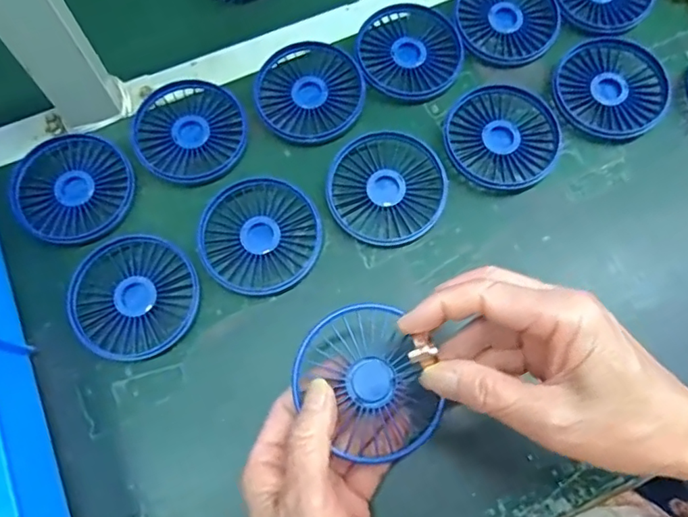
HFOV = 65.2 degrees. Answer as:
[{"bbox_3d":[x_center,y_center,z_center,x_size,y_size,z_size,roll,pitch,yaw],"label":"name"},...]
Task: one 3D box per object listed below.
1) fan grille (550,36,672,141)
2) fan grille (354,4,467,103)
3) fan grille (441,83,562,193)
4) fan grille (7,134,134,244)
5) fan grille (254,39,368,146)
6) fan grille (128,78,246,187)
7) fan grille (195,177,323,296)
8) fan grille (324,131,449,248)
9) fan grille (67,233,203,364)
[{"bbox_3d":[0.211,-0.135,0.430,0.087,0.011,0.086,0,74,1],"label":"fan grille"},{"bbox_3d":[0.054,-0.171,0.446,0.086,0.012,0.084,0,74,1],"label":"fan grille"},{"bbox_3d":[0.122,-0.095,0.419,0.086,0.011,0.087,0,74,1],"label":"fan grille"},{"bbox_3d":[-0.207,-0.054,0.410,0.097,0.007,0.082,34,77,10],"label":"fan grille"},{"bbox_3d":[-0.028,-0.135,0.433,0.084,0.007,0.086,0,74,1],"label":"fan grille"},{"bbox_3d":[-0.122,-0.102,0.424,0.084,0.007,0.091,0,74,1],"label":"fan grille"},{"bbox_3d":[-0.062,-0.018,0.394,0.084,0.014,0.087,0,74,1],"label":"fan grille"},{"bbox_3d":[0.032,-0.053,0.407,0.084,0.013,0.086,0,74,1],"label":"fan grille"},{"bbox_3d":[-0.150,0.026,0.382,0.089,0.011,0.084,0,74,1],"label":"fan grille"}]

